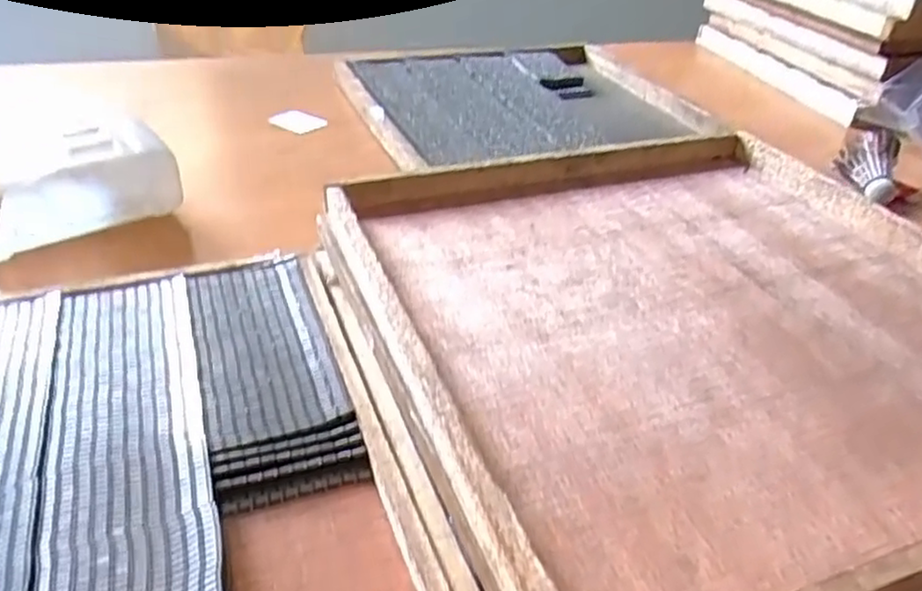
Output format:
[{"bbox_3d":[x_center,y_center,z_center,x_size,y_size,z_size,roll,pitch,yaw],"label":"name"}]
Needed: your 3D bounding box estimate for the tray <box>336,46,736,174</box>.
[{"bbox_3d":[0.075,-0.260,0.898,0.412,0.032,0.344,-11,39,-20],"label":"tray"}]

